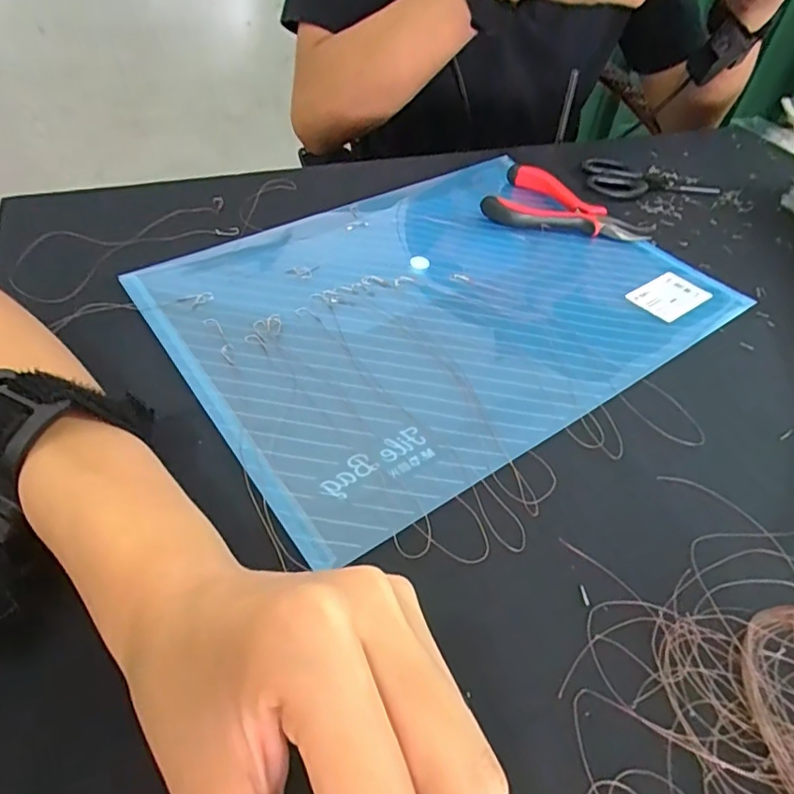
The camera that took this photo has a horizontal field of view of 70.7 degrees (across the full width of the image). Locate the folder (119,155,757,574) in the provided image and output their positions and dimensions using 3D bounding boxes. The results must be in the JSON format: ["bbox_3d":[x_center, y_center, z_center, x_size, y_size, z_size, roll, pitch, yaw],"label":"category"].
[{"bbox_3d":[0.027,-0.065,0.348,0.312,0.008,0.231,-28,56,-25],"label":"folder"}]

